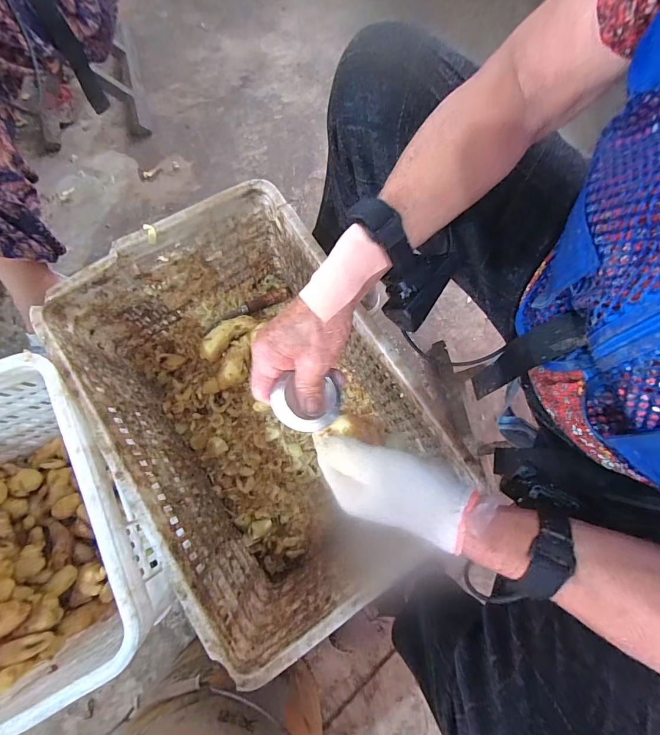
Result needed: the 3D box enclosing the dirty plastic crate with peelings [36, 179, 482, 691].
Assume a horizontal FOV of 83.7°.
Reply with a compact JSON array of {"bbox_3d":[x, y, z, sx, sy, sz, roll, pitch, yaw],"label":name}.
[{"bbox_3d":[-0.096,0.059,0.557,0.342,0.253,0.509,-33,80,-8],"label":"dirty plastic crate with peelings"}]

